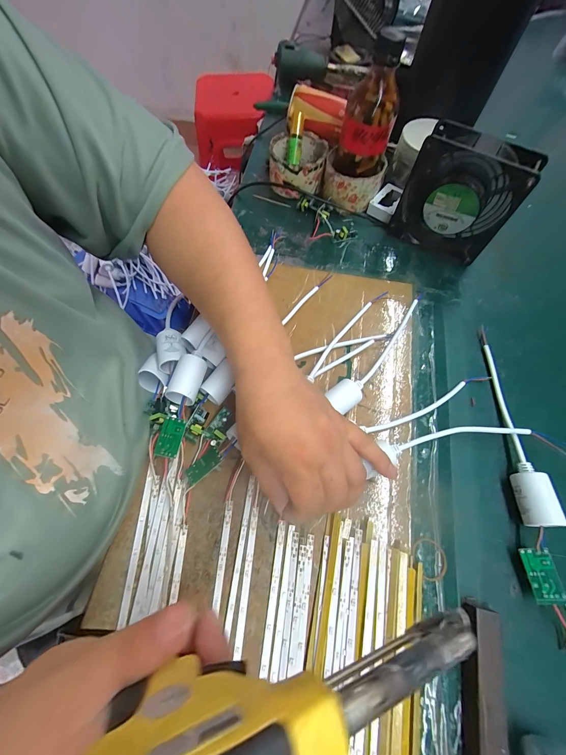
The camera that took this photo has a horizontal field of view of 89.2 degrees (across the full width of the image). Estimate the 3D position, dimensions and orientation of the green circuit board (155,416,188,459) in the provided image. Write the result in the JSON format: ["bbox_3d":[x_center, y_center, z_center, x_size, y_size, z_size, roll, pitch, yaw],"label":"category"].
[{"bbox_3d":[-0.104,0.055,0.266,0.020,0.004,0.035,10,67,4],"label":"green circuit board"}]

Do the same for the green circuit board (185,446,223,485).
[{"bbox_3d":[-0.074,0.081,0.265,0.034,0.004,0.020,-38,47,-13],"label":"green circuit board"}]

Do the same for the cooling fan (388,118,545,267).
[{"bbox_3d":[0.209,-0.216,0.349,0.125,0.123,0.044,33,70,13],"label":"cooling fan"}]

